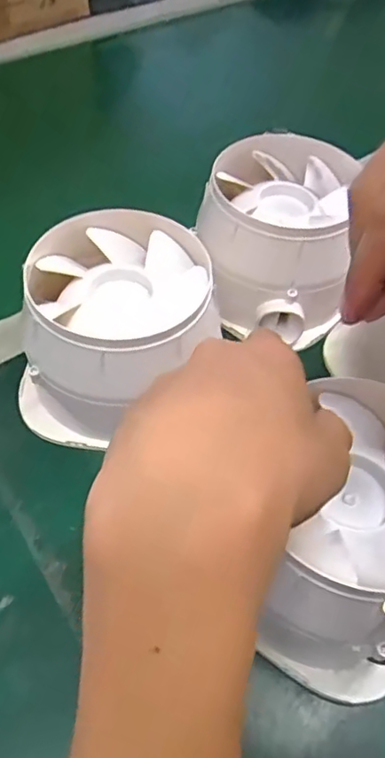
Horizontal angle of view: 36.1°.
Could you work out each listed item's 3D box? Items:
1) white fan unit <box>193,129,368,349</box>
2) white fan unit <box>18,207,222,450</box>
[{"bbox_3d":[0.062,-0.105,0.450,0.119,0.091,0.133,10,52,5],"label":"white fan unit"},{"bbox_3d":[-0.049,-0.031,0.386,0.110,0.097,0.129,19,54,12],"label":"white fan unit"}]

